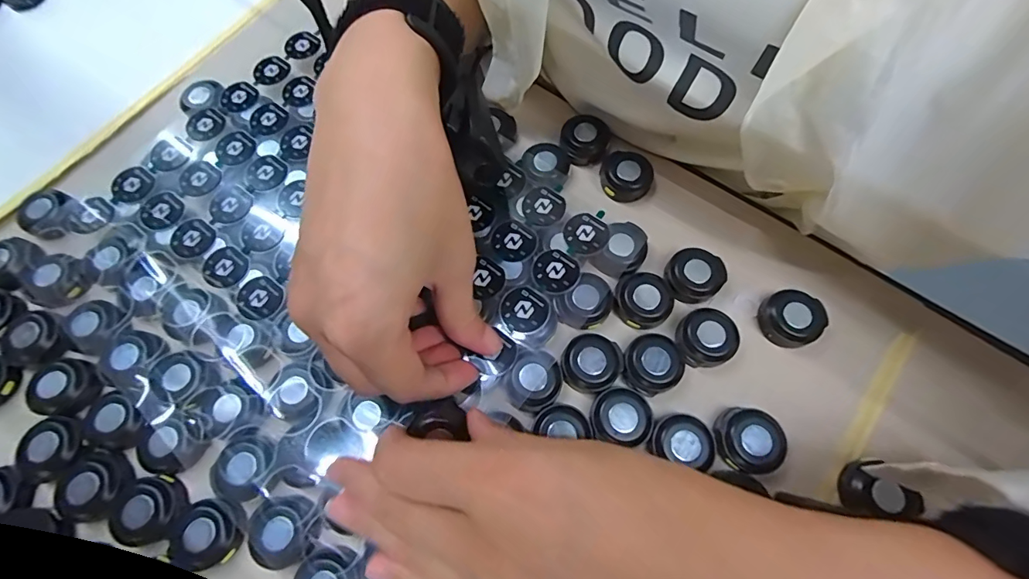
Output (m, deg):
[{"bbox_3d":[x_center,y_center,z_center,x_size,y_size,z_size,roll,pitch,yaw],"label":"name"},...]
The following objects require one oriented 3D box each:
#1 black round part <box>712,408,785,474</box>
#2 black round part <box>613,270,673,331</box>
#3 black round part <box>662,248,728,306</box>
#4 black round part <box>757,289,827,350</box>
[{"bbox_3d":[0.111,0.072,0.212,0.028,0.010,0.028,0,71,1],"label":"black round part"},{"bbox_3d":[0.067,0.006,0.240,0.027,0.011,0.030,-25,72,-8],"label":"black round part"},{"bbox_3d":[0.096,-0.007,0.245,0.032,0.013,0.027,2,71,2],"label":"black round part"},{"bbox_3d":[0.144,0.015,0.234,0.030,0.011,0.029,0,71,1],"label":"black round part"}]

